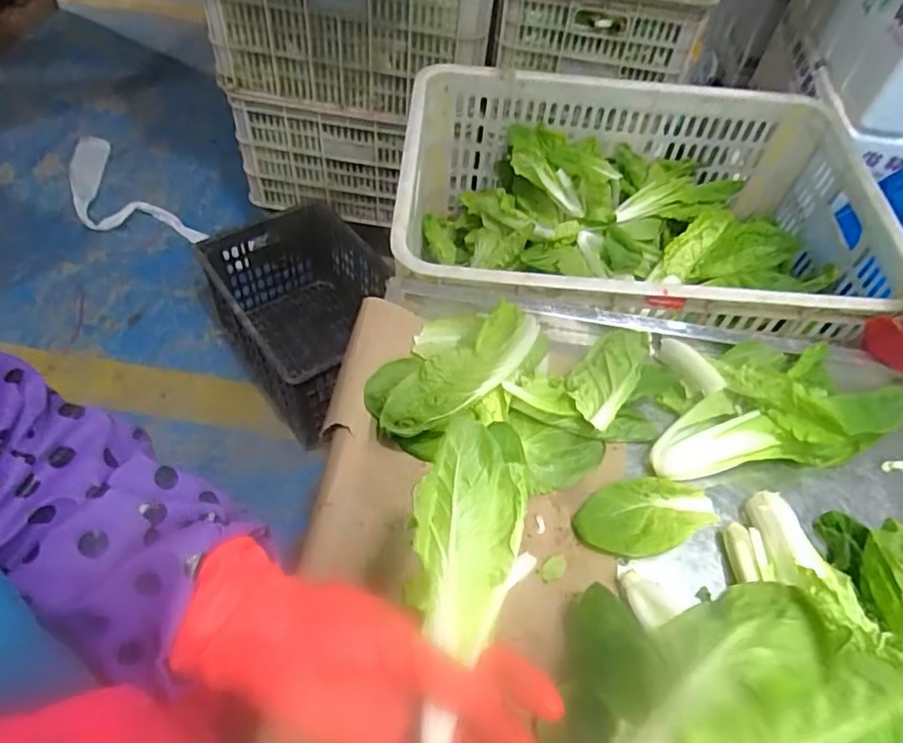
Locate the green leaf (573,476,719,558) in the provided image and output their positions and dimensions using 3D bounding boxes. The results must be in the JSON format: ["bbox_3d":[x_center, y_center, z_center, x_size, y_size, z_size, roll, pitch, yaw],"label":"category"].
[{"bbox_3d":[0.166,0.123,0.517,0.122,0.013,0.064,-4,54,-8],"label":"green leaf"}]

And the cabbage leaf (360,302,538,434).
[{"bbox_3d":[0.007,0.001,0.549,0.167,0.041,0.094,-19,57,-18],"label":"cabbage leaf"}]

